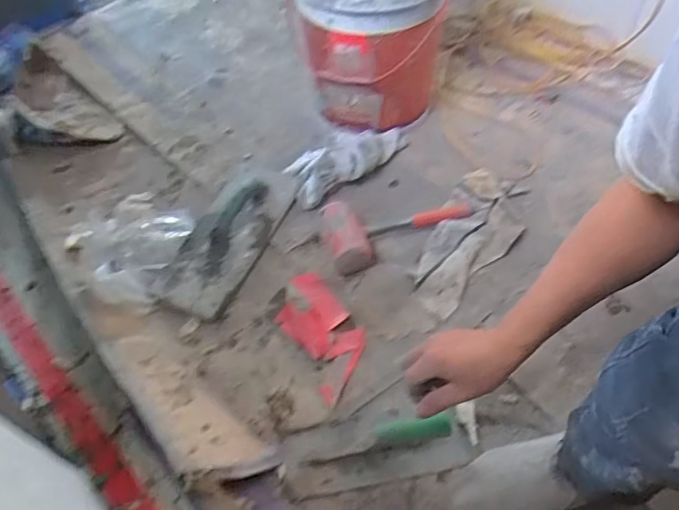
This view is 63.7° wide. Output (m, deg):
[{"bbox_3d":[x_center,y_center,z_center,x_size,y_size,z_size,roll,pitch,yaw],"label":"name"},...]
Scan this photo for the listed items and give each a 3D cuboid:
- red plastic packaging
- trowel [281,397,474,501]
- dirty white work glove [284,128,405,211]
[{"bbox_3d":[-0.029,0.121,0.894,0.108,0.015,0.220,-27,55,-18],"label":"red plastic packaging"},{"bbox_3d":[0.050,0.256,0.765,0.262,0.052,0.112,-11,52,-6],"label":"trowel"},{"bbox_3d":[0.009,-0.202,1.106,0.274,0.043,0.130,-34,57,-22],"label":"dirty white work glove"}]

